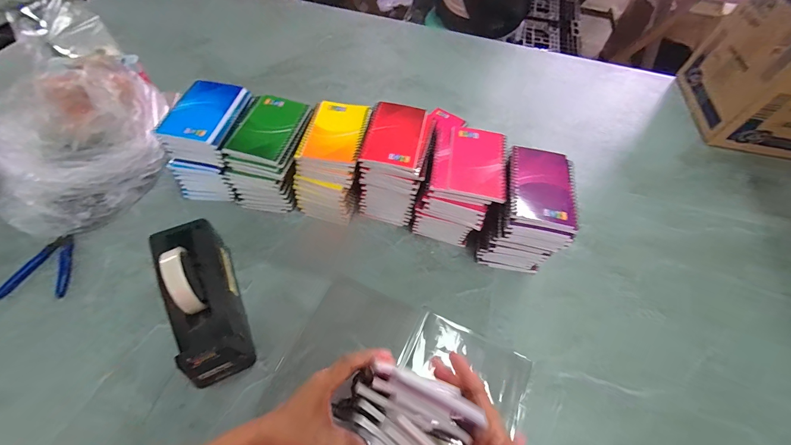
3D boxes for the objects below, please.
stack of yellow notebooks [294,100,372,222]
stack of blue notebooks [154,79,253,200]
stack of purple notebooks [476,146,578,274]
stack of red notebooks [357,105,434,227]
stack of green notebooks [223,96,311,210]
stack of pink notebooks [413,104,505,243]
[{"bbox_3d":[-0.103,-0.098,0.564,0.104,0.141,0.141,7,57,2],"label":"stack of yellow notebooks"},{"bbox_3d":[-0.301,-0.131,0.565,0.112,0.154,0.137,9,57,4],"label":"stack of blue notebooks"},{"bbox_3d":[0.195,-0.011,0.515,0.100,0.158,0.135,10,57,4],"label":"stack of purple notebooks"},{"bbox_3d":[0.002,-0.089,0.557,0.100,0.150,0.143,12,58,3],"label":"stack of red notebooks"},{"bbox_3d":[-0.203,-0.108,0.565,0.116,0.145,0.136,10,57,4],"label":"stack of green notebooks"},{"bbox_3d":[0.103,-0.053,0.542,0.116,0.143,0.141,16,58,8],"label":"stack of pink notebooks"}]

